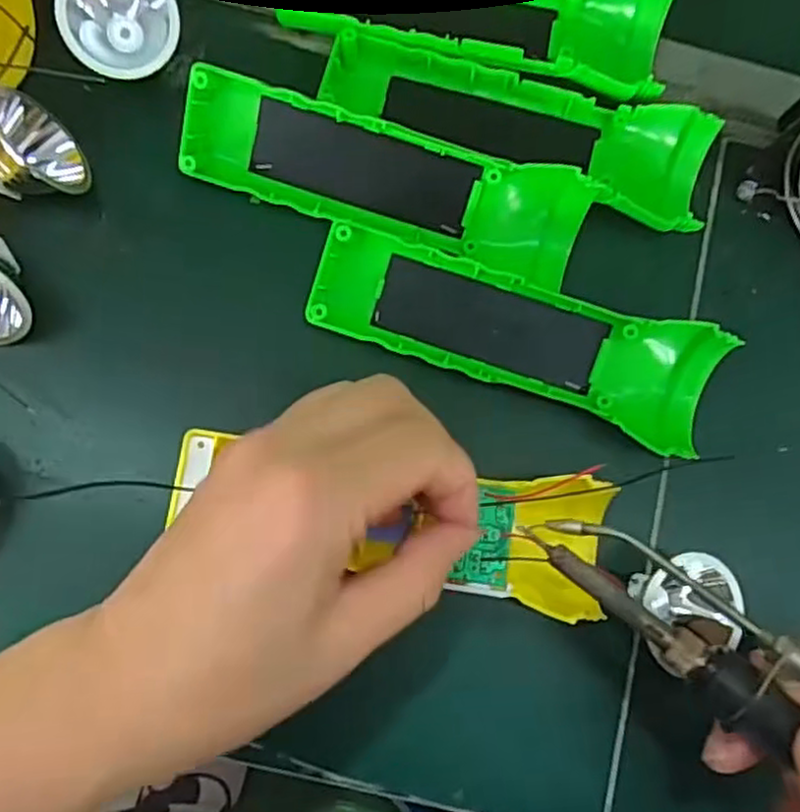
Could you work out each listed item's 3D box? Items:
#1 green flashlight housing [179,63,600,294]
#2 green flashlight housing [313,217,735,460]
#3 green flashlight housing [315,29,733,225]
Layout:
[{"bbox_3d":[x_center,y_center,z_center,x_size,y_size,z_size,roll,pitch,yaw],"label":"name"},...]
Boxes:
[{"bbox_3d":[-0.005,-0.089,0.282,0.161,0.033,0.043,15,85,-4],"label":"green flashlight housing"},{"bbox_3d":[0.046,-0.029,0.278,0.160,0.028,0.045,20,84,-3],"label":"green flashlight housing"},{"bbox_3d":[0.052,-0.114,0.282,0.167,0.032,0.049,15,79,-3],"label":"green flashlight housing"}]

